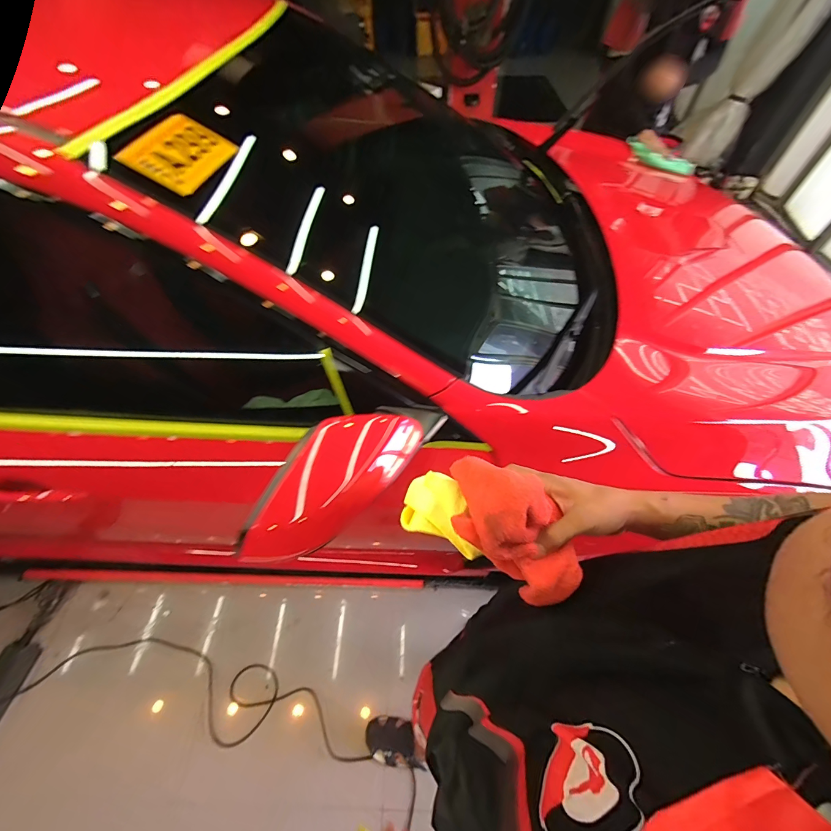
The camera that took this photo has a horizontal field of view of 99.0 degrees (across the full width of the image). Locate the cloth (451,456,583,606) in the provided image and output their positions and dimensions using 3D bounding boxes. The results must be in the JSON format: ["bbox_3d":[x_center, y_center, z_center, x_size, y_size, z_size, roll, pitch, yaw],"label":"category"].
[{"bbox_3d":[0.104,0.115,0.354,0.148,0.088,0.103,13,58,9],"label":"cloth"}]

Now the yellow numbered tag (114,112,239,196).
[{"bbox_3d":[-0.345,-0.390,0.523,0.104,0.010,0.136,23,64,-9],"label":"yellow numbered tag"}]

